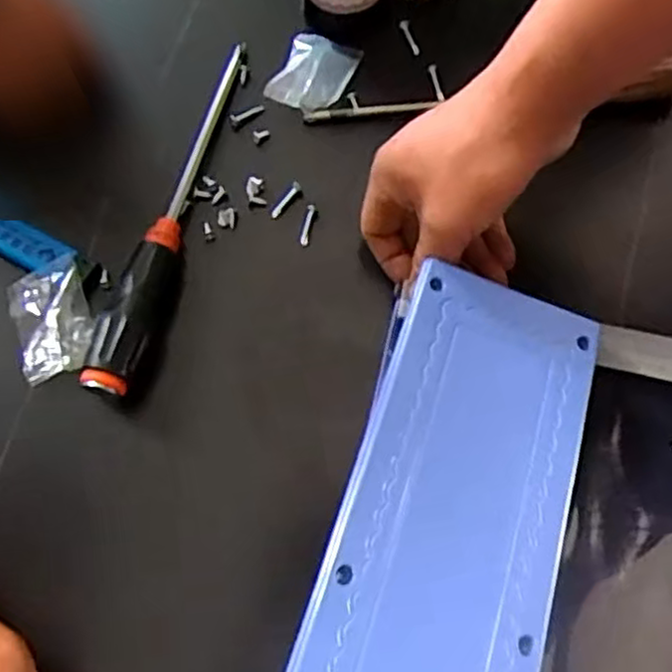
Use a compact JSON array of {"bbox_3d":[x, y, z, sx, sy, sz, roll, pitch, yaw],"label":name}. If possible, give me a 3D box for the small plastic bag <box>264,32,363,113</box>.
[{"bbox_3d":[-0.014,-0.172,0.464,0.045,0.007,0.060,21,70,6],"label":"small plastic bag"}]

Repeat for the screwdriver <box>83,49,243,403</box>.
[{"bbox_3d":[-0.097,-0.078,0.418,0.029,0.030,0.237,10,69,2],"label":"screwdriver"}]

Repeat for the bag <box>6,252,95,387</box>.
[{"bbox_3d":[-0.158,-0.010,0.395,0.041,0.010,0.061,-17,71,-8],"label":"bag"}]

